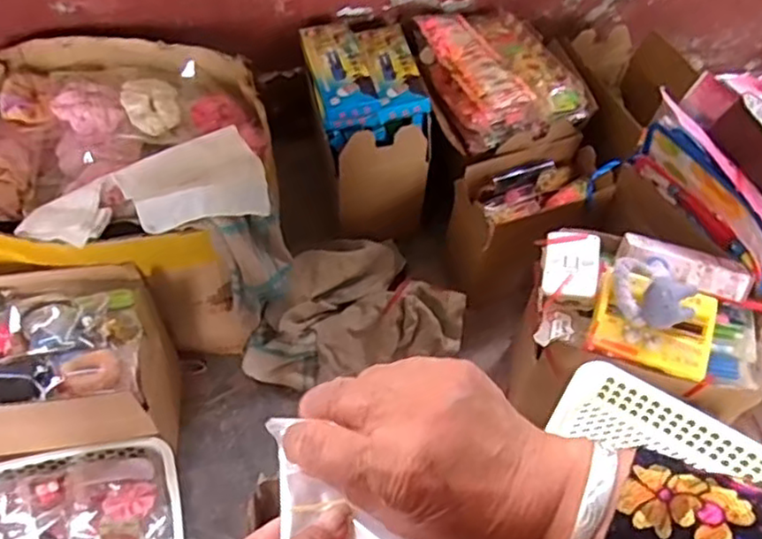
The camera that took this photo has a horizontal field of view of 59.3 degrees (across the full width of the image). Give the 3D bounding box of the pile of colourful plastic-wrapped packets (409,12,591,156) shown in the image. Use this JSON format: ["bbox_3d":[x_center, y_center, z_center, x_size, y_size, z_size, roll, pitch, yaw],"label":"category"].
[{"bbox_3d":[0.166,-0.289,0.968,0.190,0.061,0.254,-14,54,-17],"label":"pile of colourful plastic-wrapped packets"}]

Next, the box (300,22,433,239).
[{"bbox_3d":[-0.030,-0.241,0.962,0.145,0.146,0.252,-10,53,-14],"label":"box"}]

